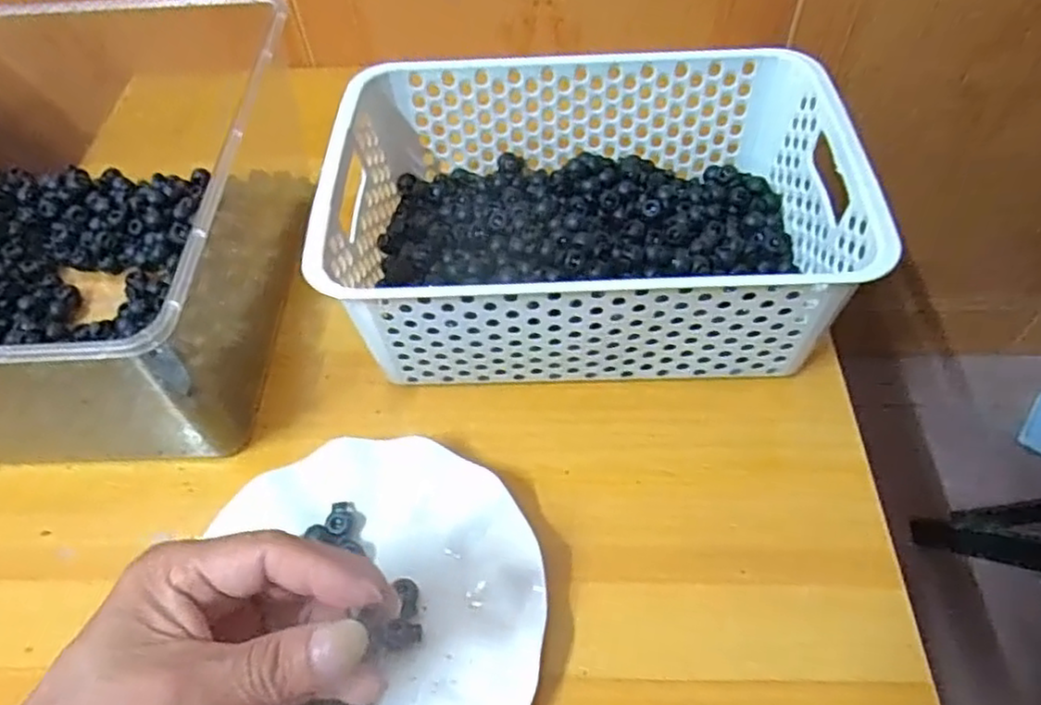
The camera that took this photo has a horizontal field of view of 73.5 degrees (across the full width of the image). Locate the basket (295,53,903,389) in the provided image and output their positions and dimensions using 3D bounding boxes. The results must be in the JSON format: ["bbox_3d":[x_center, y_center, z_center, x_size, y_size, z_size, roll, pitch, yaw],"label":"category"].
[{"bbox_3d":[0.040,-0.087,0.453,0.304,0.109,0.203,-2,56,2],"label":"basket"}]

